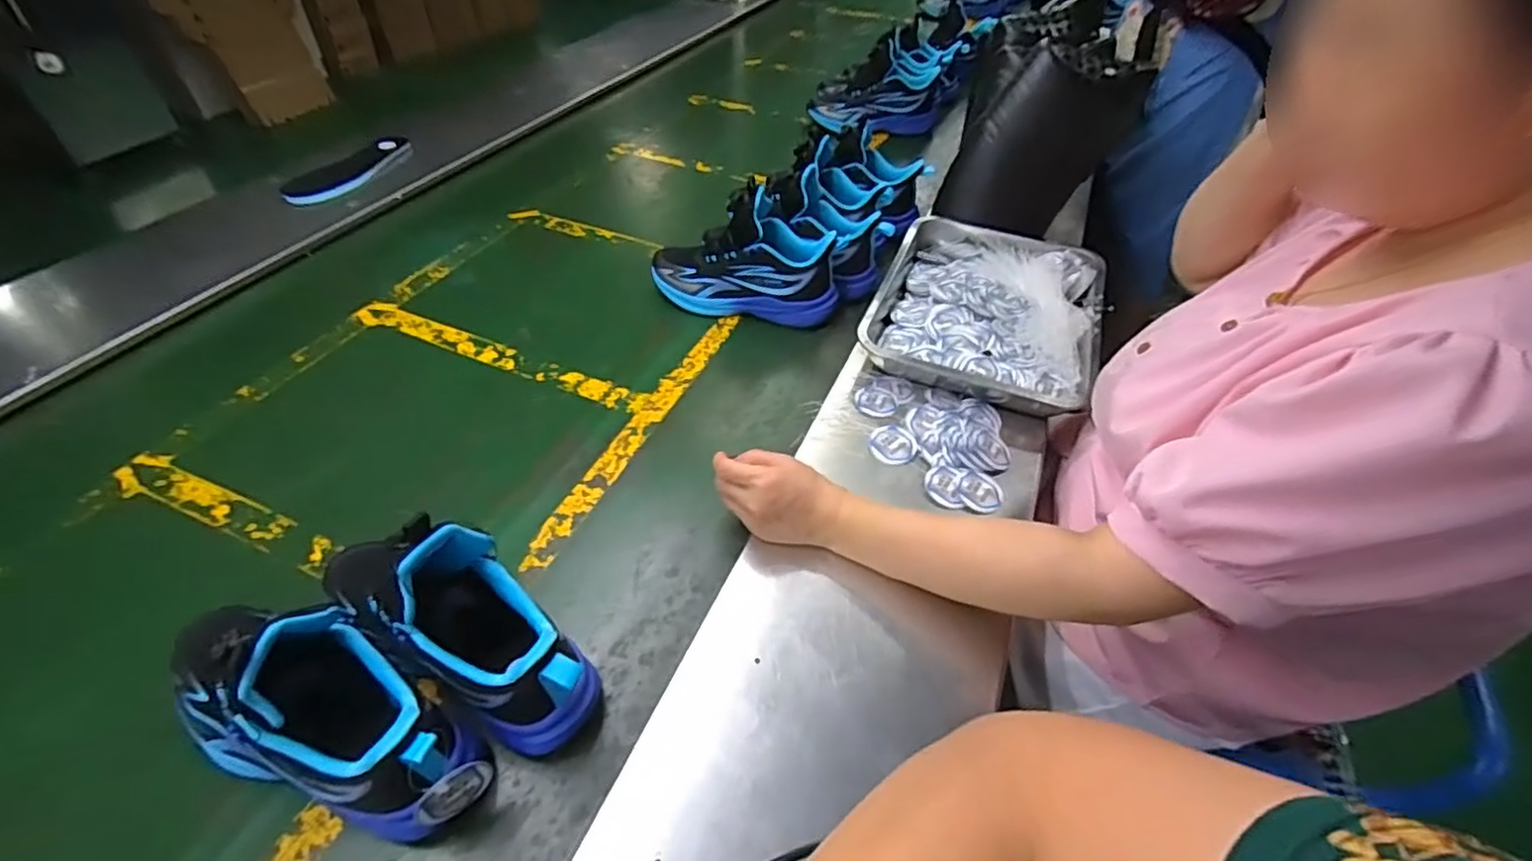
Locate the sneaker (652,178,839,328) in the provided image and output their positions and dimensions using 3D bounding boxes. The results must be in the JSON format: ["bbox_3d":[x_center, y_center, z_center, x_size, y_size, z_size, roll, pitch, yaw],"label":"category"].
[{"bbox_3d":[-0.028,-0.223,0.823,0.233,0.149,0.085,10,46,7],"label":"sneaker"}]

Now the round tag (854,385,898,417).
[{"bbox_3d":[0.123,-0.032,0.730,0.045,0.009,0.048,1,45,-1],"label":"round tag"}]

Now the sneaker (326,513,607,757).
[{"bbox_3d":[-0.231,0.136,0.474,0.233,0.161,0.089,25,49,21],"label":"sneaker"}]

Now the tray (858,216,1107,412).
[{"bbox_3d":[0.277,-0.158,0.819,0.261,0.042,0.325,18,47,15],"label":"tray"}]

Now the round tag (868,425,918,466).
[{"bbox_3d":[0.132,0.015,0.682,0.043,0.004,0.051,-25,54,-10],"label":"round tag"}]

